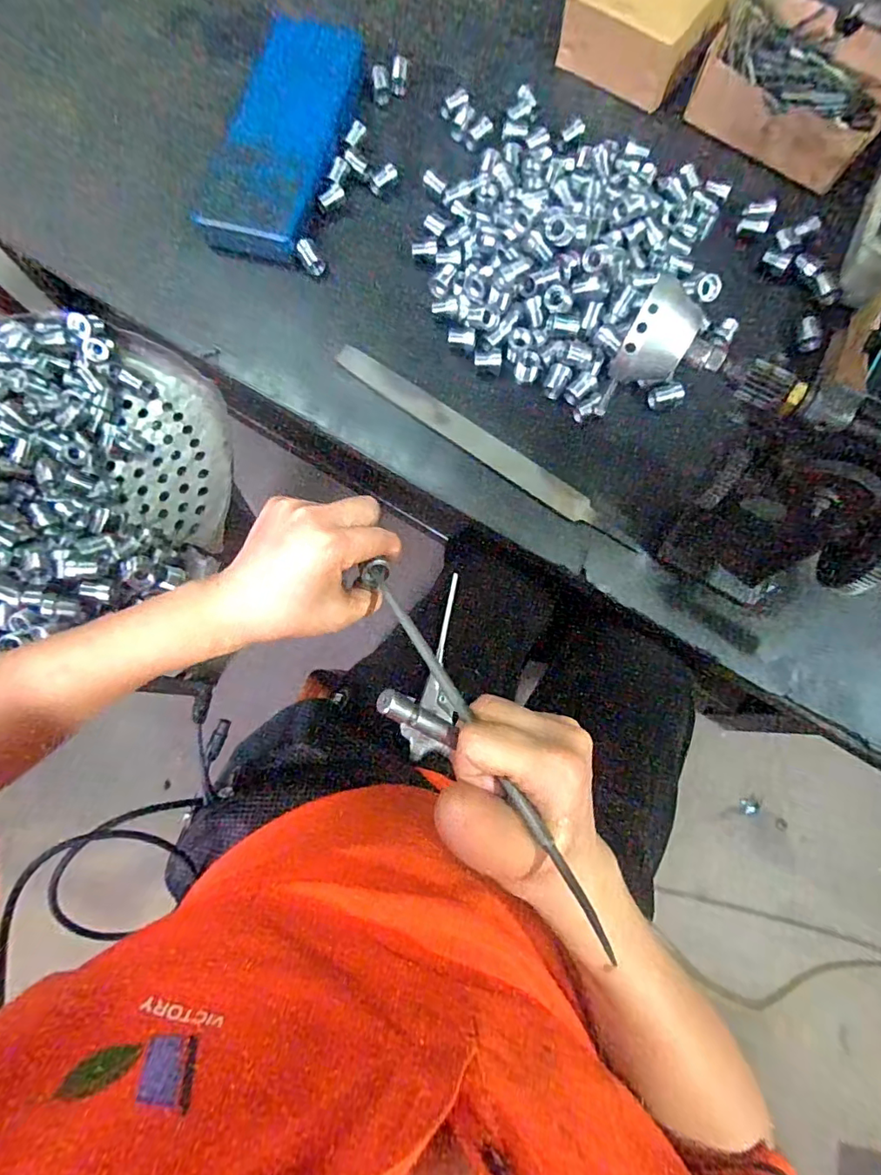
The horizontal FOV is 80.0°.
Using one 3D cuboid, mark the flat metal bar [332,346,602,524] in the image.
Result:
[{"bbox_3d":[0.018,-0.132,0.441,0.253,0.011,0.023,37,82,7],"label":"flat metal bar"}]

